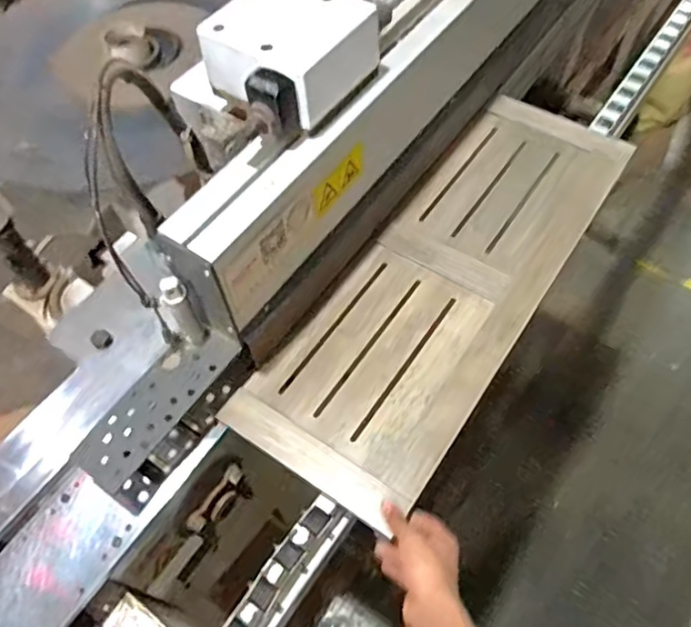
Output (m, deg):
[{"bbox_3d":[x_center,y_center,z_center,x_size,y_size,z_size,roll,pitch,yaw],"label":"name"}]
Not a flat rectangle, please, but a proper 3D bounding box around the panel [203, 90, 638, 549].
[{"bbox_3d":[0.163,-0.066,0.890,0.257,0.023,0.745,31,64,18],"label":"panel"}]

